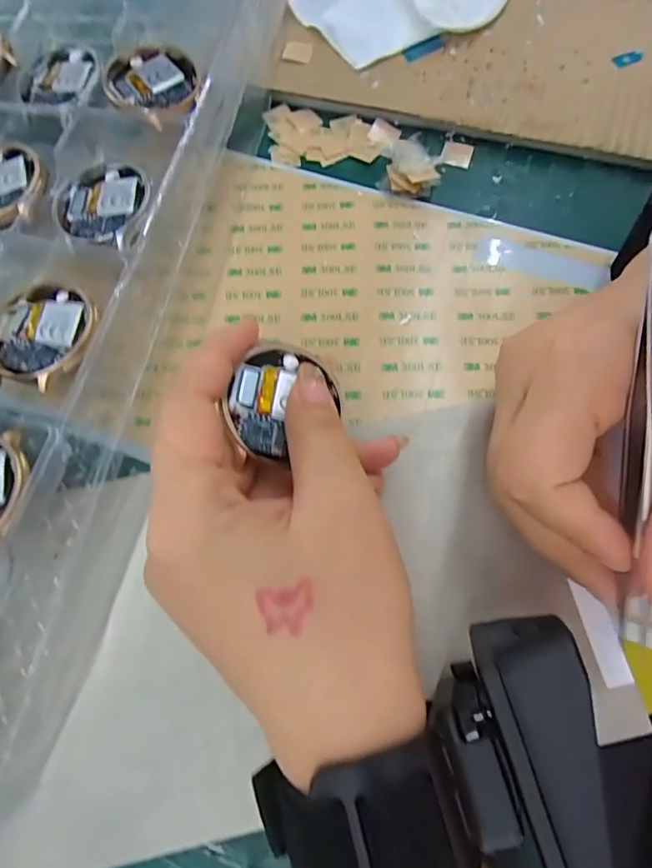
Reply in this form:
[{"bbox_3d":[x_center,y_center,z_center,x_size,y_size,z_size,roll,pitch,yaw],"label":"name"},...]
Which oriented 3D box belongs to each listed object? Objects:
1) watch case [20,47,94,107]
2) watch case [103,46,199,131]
[{"bbox_3d":[-0.135,-0.181,0.246,0.038,0.008,0.035,14,72,6],"label":"watch case"},{"bbox_3d":[-0.082,-0.166,0.230,0.041,0.009,0.046,-13,72,-3],"label":"watch case"}]

